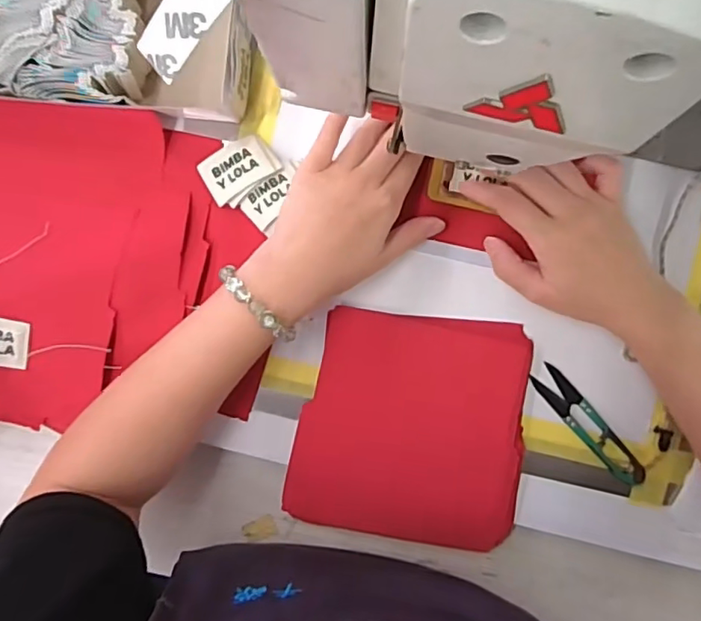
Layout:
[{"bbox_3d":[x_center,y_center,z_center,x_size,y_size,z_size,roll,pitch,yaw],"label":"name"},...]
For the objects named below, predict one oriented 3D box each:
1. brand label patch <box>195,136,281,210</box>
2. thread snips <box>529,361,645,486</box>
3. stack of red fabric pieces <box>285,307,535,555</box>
[{"bbox_3d":[-0.079,-0.100,0.396,0.052,0.009,0.037,-34,91,1],"label":"brand label patch"},{"bbox_3d":[0.172,0.085,0.401,0.021,0.008,0.105,-42,91,1],"label":"thread snips"},{"bbox_3d":[0.044,0.086,0.398,0.160,0.014,0.162,8,92,0],"label":"stack of red fabric pieces"}]

